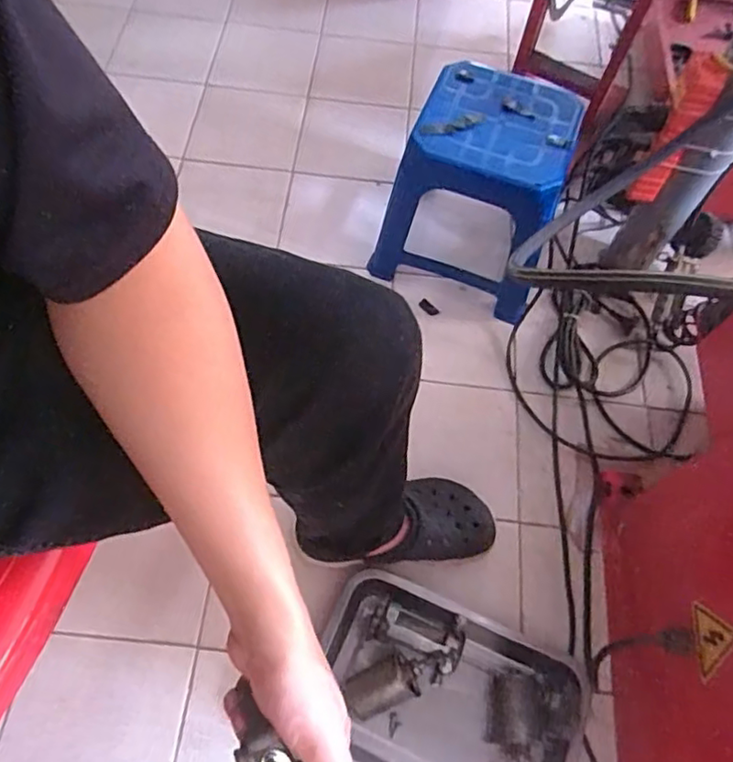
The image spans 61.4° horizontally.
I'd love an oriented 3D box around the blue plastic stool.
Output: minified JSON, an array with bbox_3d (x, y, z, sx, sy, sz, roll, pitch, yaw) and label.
[{"bbox_3d":[0.181,-0.292,0.959,0.234,0.264,0.241,22,64,8],"label":"blue plastic stool"}]

